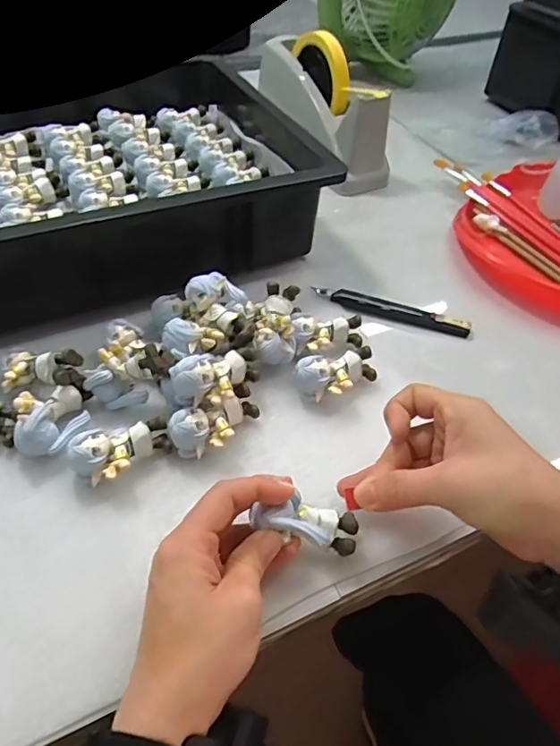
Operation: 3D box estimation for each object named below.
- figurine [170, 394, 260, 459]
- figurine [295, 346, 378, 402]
[{"bbox_3d":[-0.041,0.036,0.351,0.062,0.029,0.026,-23,54,-22],"label":"figurine"},{"bbox_3d":[0.044,0.001,0.385,0.062,0.027,0.030,-20,53,-20],"label":"figurine"}]

